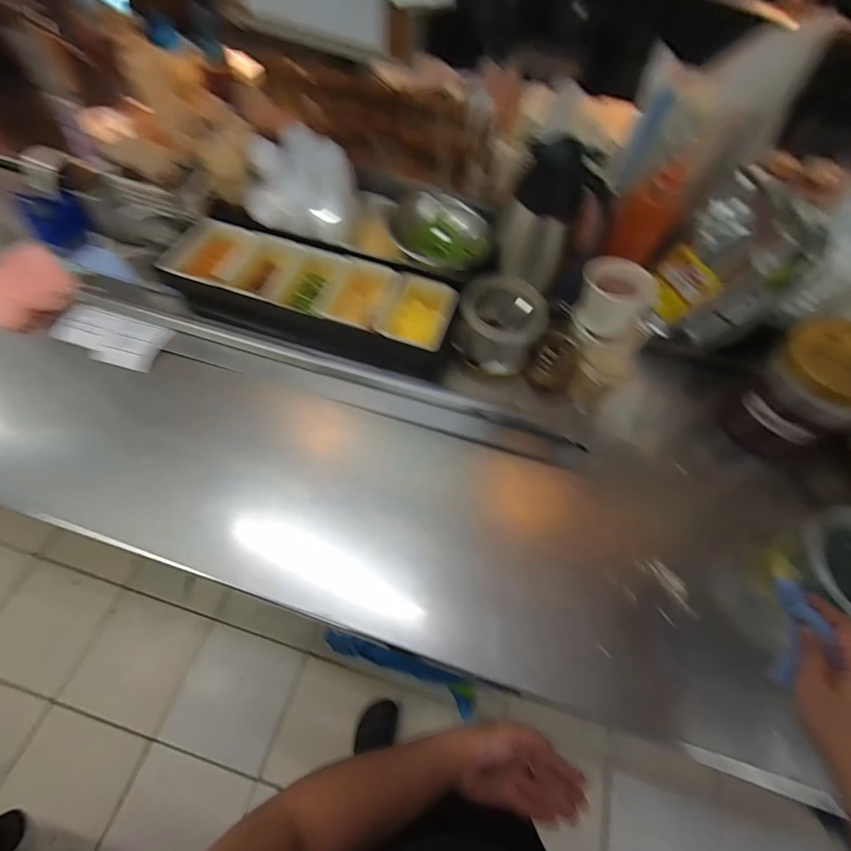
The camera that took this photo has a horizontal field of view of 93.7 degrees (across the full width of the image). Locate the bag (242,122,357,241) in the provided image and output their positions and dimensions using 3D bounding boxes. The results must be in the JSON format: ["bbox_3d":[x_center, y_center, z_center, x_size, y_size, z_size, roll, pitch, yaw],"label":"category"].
[{"bbox_3d":[-0.198,-0.379,0.646,0.174,0.138,0.086,14,62,2],"label":"bag"}]

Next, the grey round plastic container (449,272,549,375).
[{"bbox_3d":[0.117,-0.165,0.655,0.133,0.089,0.123,2,62,-4],"label":"grey round plastic container"}]

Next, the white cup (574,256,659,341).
[{"bbox_3d":[0.292,-0.203,0.629,0.102,0.098,0.099,2,62,-4],"label":"white cup"}]

